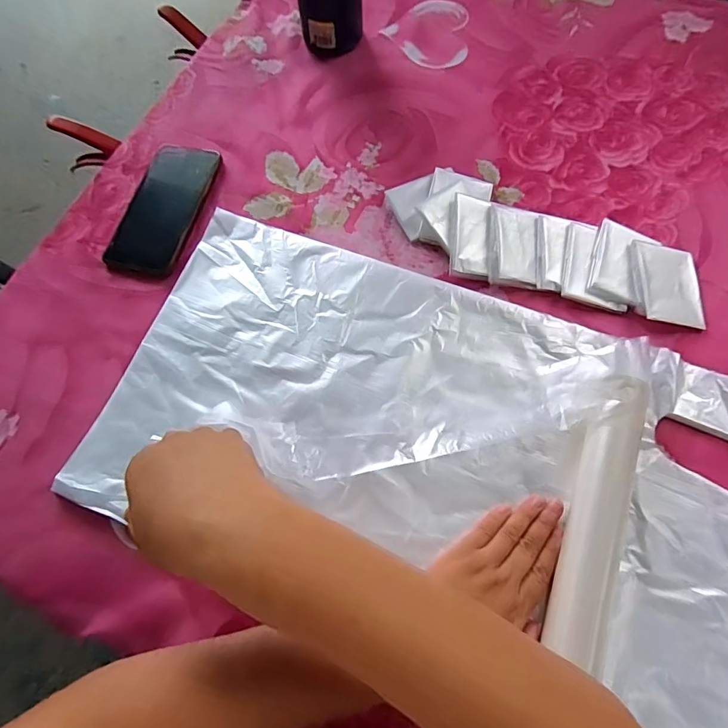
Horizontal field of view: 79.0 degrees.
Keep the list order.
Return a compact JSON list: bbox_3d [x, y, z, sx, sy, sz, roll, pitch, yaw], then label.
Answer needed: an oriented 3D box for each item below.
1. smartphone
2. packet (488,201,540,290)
[{"bbox_3d":[-0.218,-0.173,0.482,0.080,0.012,0.160,15,70,8],"label":"smartphone"},{"bbox_3d":[0.150,-0.121,0.441,0.049,0.017,0.089,7,69,5],"label":"packet"}]

